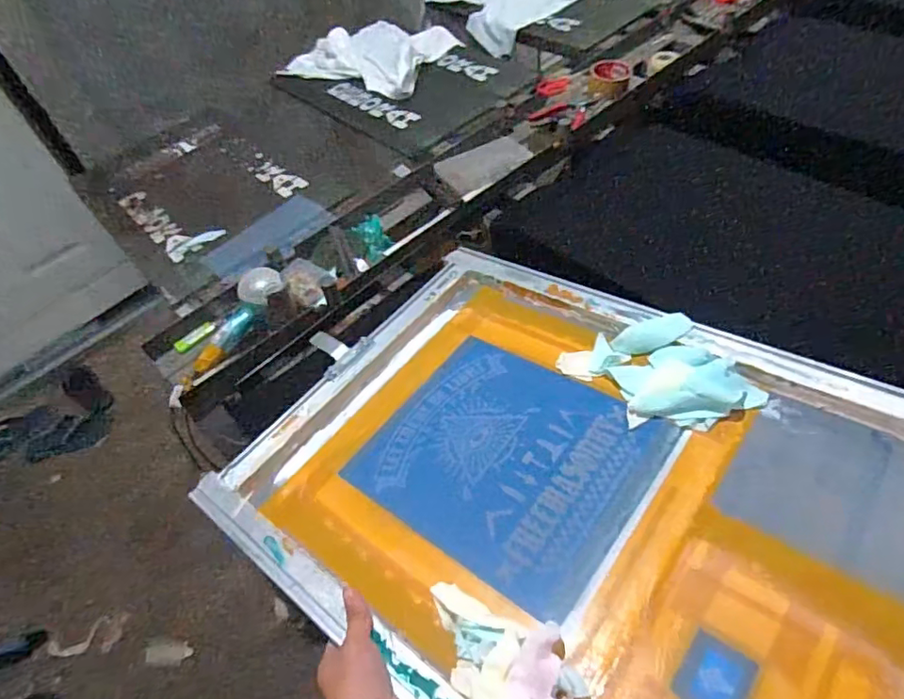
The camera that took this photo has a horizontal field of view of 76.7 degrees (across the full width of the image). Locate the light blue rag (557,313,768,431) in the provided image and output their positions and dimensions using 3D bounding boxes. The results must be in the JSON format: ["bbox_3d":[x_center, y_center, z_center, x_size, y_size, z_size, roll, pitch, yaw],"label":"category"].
[{"bbox_3d":[0.251,0.031,0.699,0.155,0.048,0.194,-35,38,-7],"label":"light blue rag"}]

